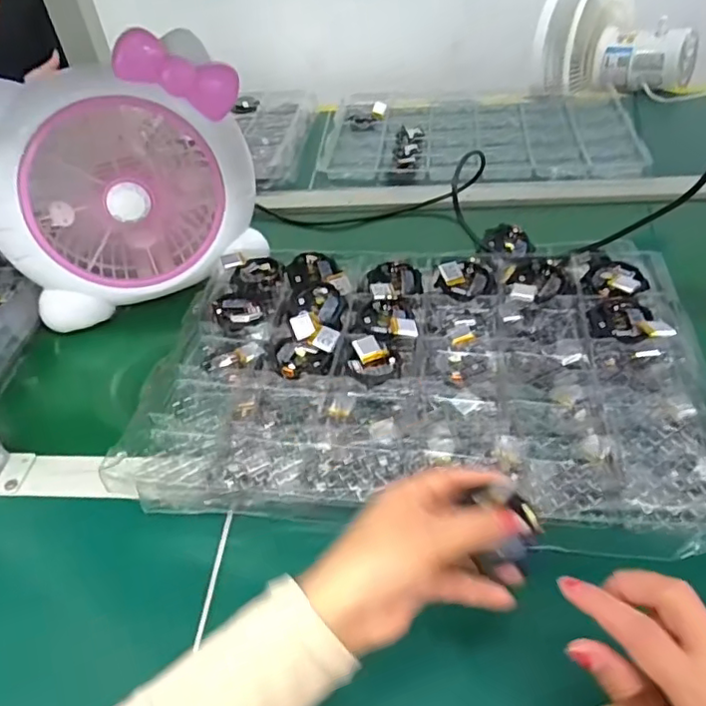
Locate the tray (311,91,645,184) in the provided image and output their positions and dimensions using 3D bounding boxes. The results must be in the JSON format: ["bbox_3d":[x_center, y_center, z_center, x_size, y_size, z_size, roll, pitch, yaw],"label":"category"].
[{"bbox_3d":[0.187,-0.337,0.903,0.443,0.033,0.325,3,44,10],"label":"tray"}]

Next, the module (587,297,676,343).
[{"bbox_3d":[0.228,-0.029,0.499,0.052,0.018,0.059,-3,43,4],"label":"module"}]

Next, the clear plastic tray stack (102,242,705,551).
[{"bbox_3d":[0.062,0.012,0.516,0.440,0.054,0.322,1,44,8],"label":"clear plastic tray stack"}]

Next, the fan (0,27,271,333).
[{"bbox_3d":[-0.236,-0.176,0.602,0.247,0.221,0.117,-27,47,-21],"label":"fan"}]

